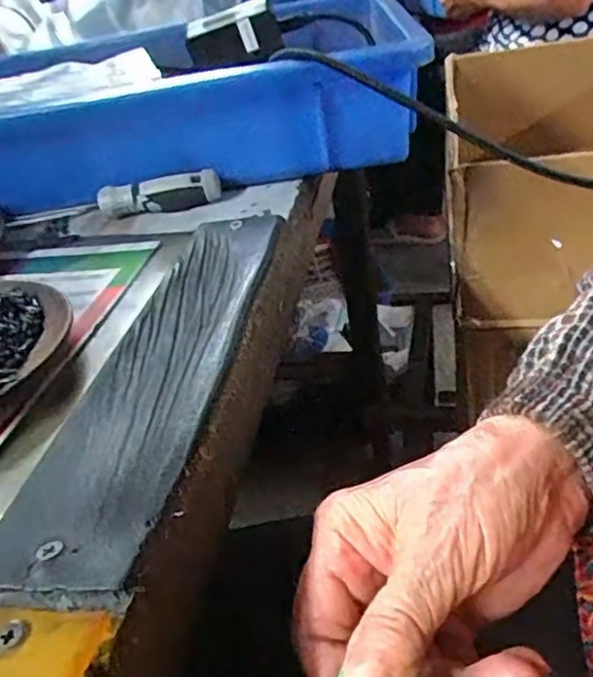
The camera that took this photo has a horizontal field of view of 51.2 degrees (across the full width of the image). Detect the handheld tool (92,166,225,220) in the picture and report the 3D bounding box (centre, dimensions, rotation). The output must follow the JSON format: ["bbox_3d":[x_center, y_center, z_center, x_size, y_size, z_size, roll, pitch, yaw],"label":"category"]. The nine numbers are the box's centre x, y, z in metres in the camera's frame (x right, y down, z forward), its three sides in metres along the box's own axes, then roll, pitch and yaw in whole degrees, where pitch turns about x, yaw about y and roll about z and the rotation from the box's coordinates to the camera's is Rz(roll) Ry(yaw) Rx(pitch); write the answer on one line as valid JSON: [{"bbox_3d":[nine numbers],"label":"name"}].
[{"bbox_3d":[-0.091,-0.093,0.402,0.080,0.025,0.014,-4,33,2],"label":"handheld tool"}]

